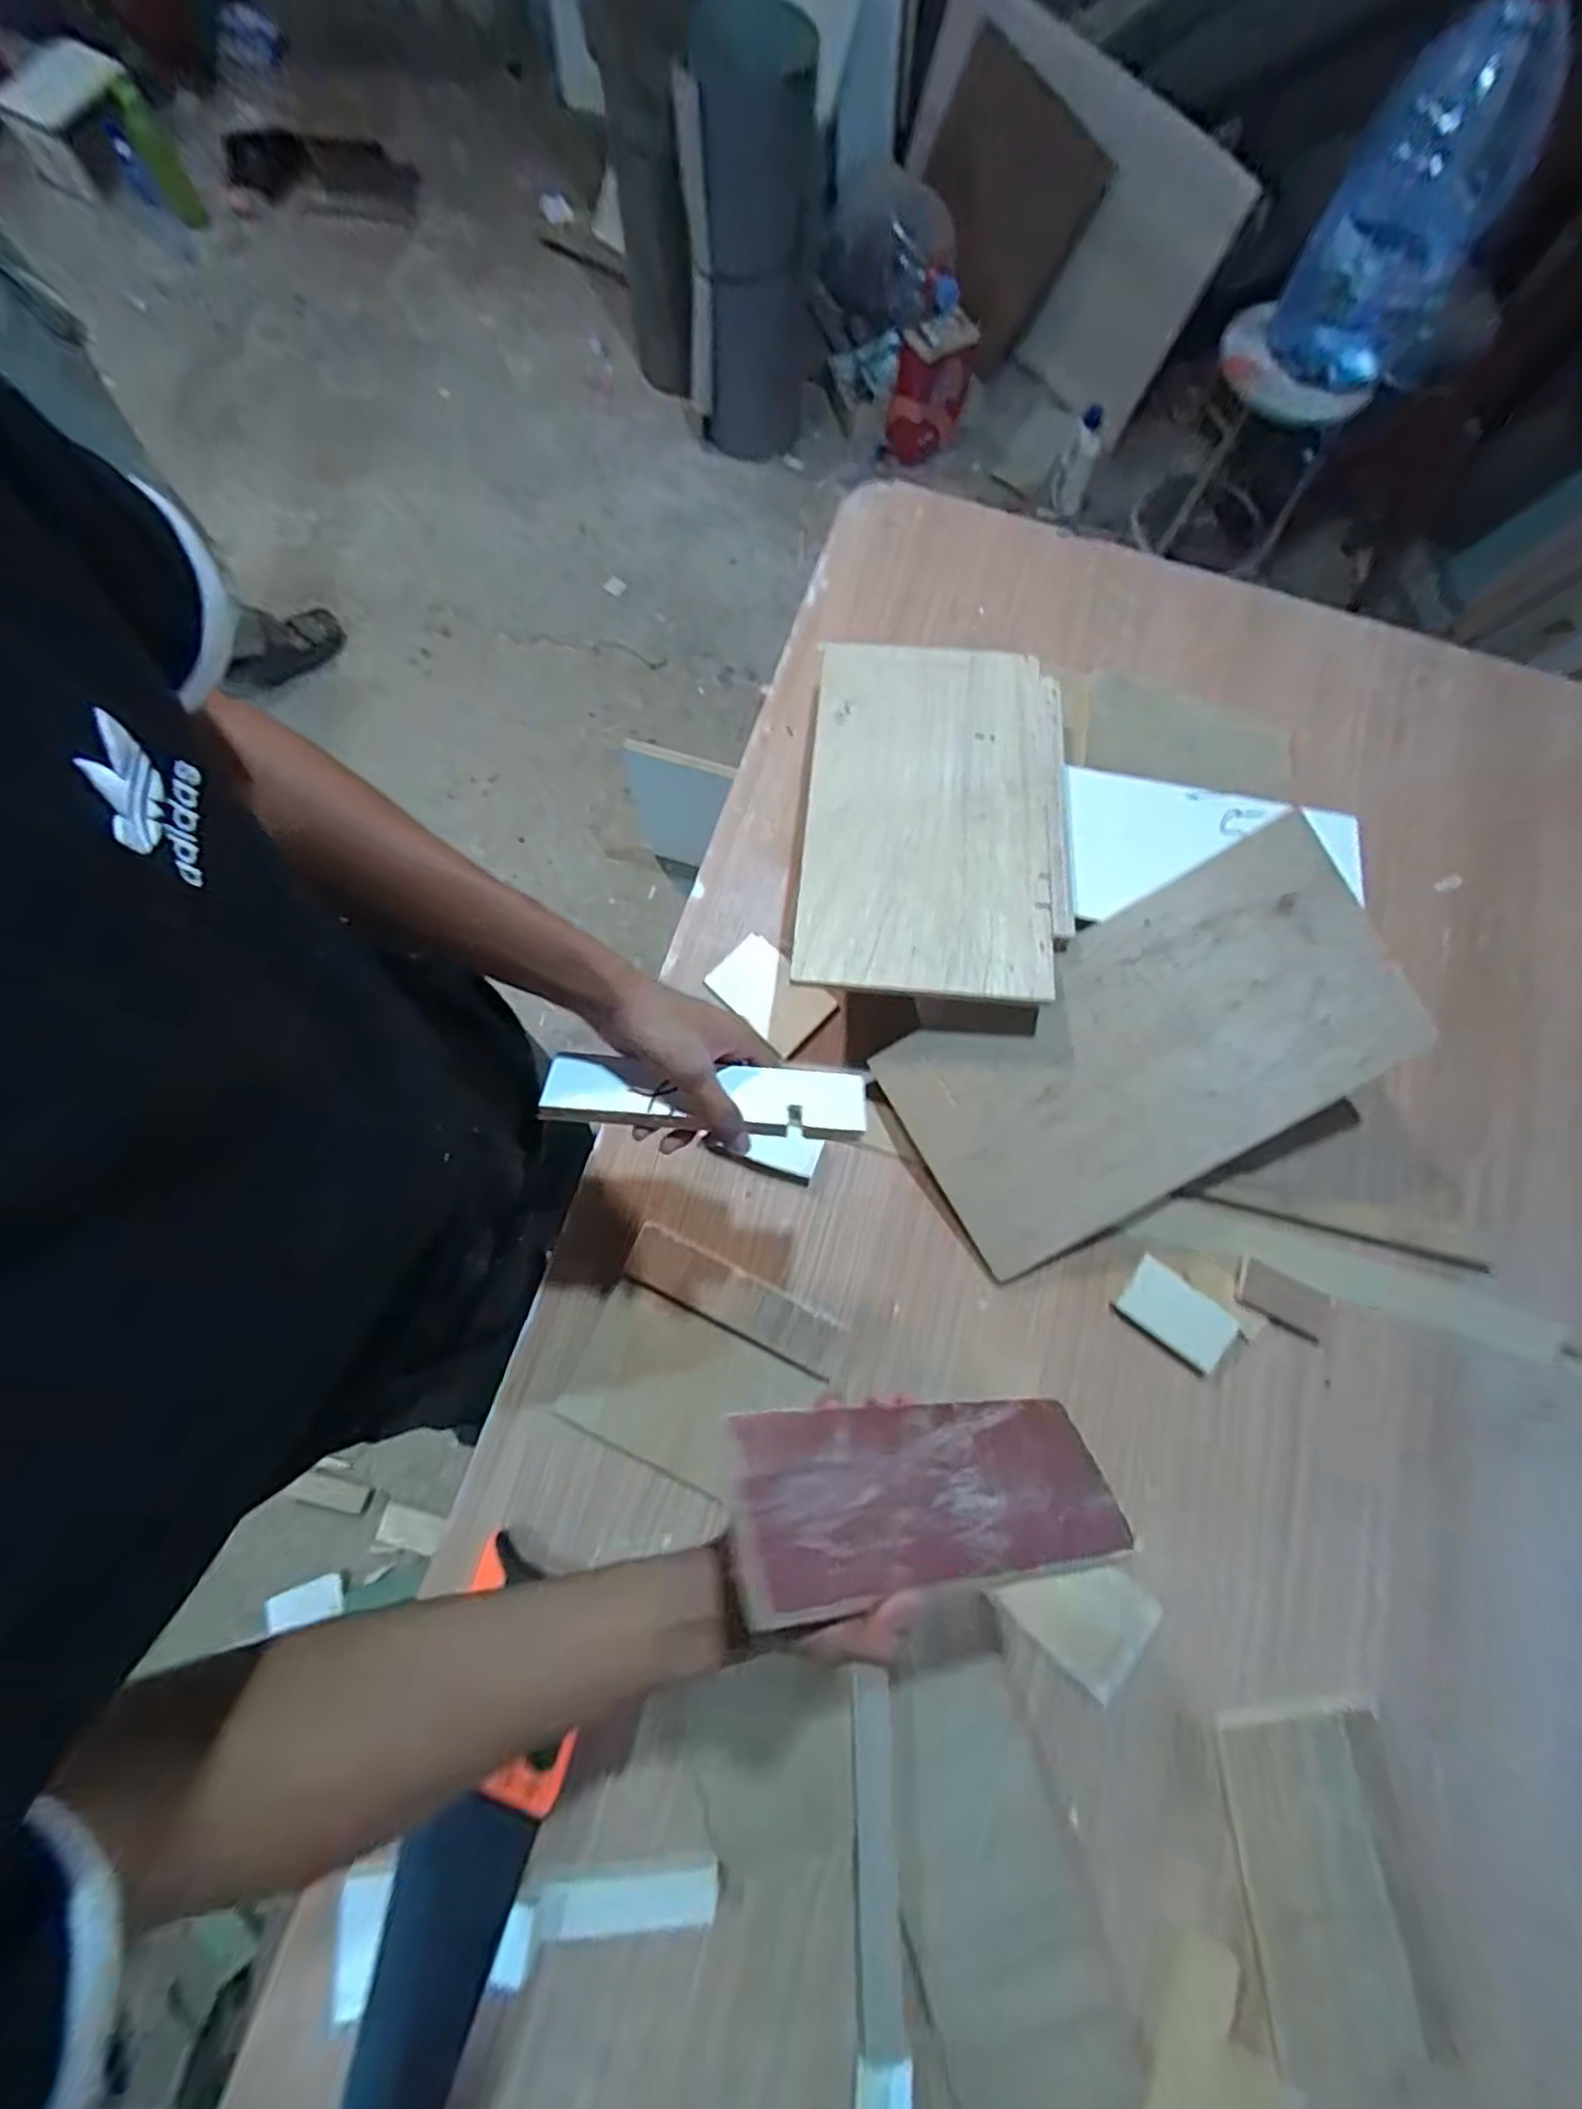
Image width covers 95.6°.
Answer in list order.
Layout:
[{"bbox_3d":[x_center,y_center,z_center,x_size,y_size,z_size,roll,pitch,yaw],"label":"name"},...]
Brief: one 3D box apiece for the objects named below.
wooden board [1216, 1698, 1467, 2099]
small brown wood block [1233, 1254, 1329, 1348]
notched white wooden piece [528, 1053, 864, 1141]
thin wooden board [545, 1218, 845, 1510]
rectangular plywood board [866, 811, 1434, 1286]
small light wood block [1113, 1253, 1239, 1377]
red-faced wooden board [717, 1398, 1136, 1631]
[{"bbox_3d":[0.406,0.626,0.538,0.125,0.020,0.223,-2,75,-3],"label":"wooden board"},{"bbox_3d":[0.447,0.224,0.653,0.079,0.007,0.045,29,76,6],"label":"small brown wood block"},{"bbox_3d":[-0.055,0.027,0.467,0.203,0.018,0.046,4,75,-5],"label":"notched white wooden piece"},{"bbox_3d":[-0.077,0.271,0.618,0.196,0.007,0.171,24,76,4],"label":"thin wooden board"},{"bbox_3d":[0.308,-0.001,0.629,0.418,0.016,0.229,-33,87,6],"label":"rectangular plywood board"},{"bbox_3d":[0.347,0.235,0.645,0.095,0.009,0.056,39,77,8],"label":"small light wood block"},{"bbox_3d":[0.082,0.244,0.400,0.237,0.008,0.093,10,32,-22],"label":"red-faced wooden board"}]

